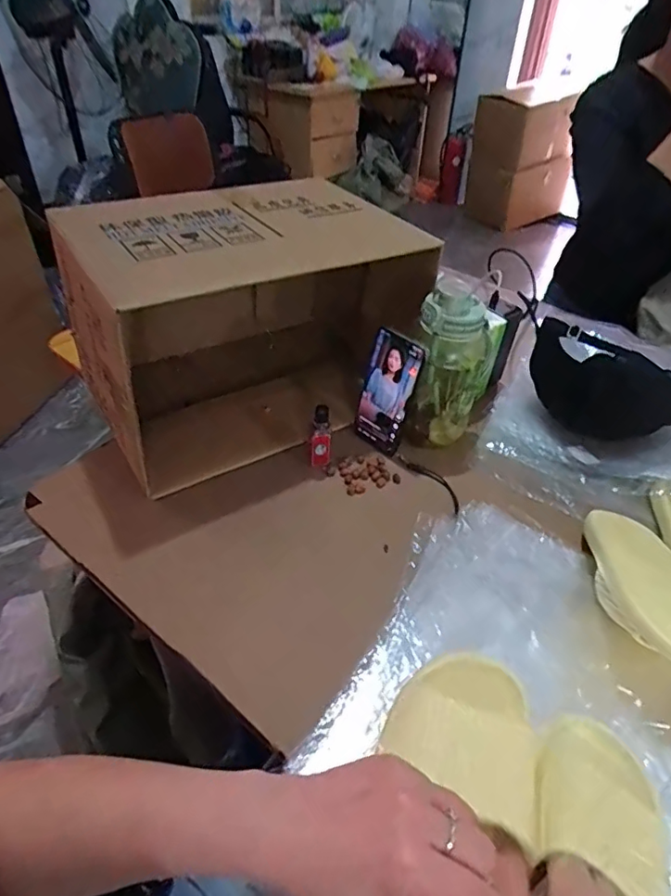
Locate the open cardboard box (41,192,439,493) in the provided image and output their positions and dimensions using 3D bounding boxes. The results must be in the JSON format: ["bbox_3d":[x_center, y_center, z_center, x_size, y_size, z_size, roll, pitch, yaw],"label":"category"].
[{"bbox_3d":[-0.102,-0.177,0.699,0.422,0.258,0.280,-20,46,-24],"label":"open cardboard box"}]

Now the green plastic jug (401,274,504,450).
[{"bbox_3d":[0.141,-0.094,0.665,0.086,0.207,0.079,17,43,15],"label":"green plastic jug"}]

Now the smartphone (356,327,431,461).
[{"bbox_3d":[0.065,-0.062,0.676,0.068,0.170,0.014,36,43,25],"label":"smartphone"}]

